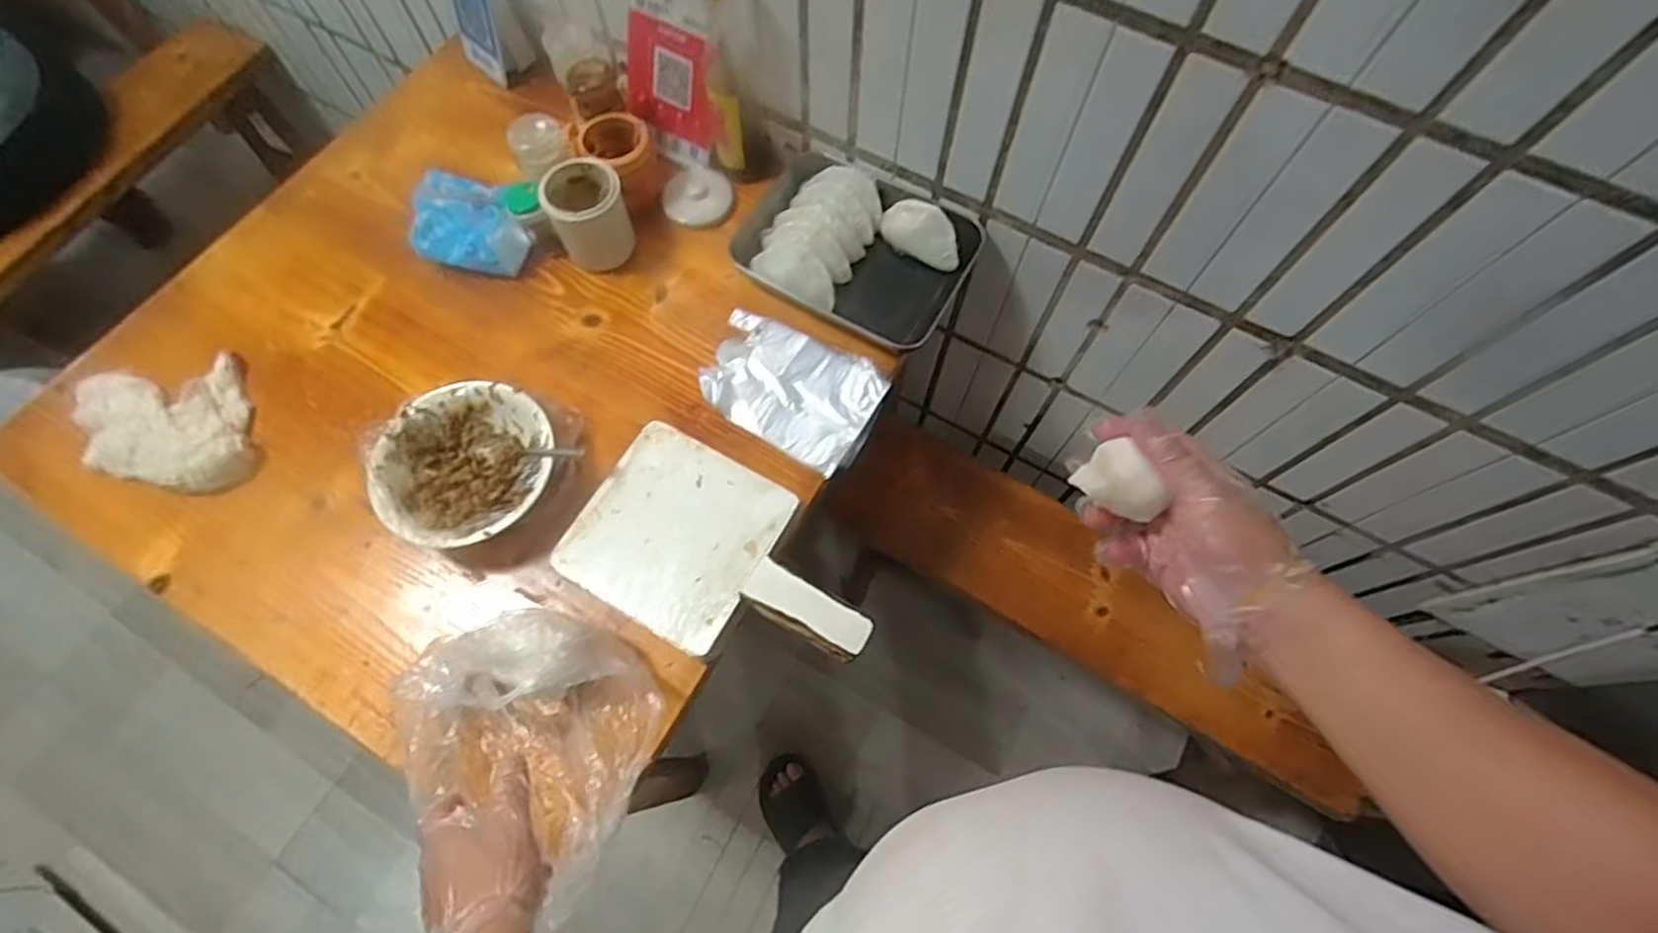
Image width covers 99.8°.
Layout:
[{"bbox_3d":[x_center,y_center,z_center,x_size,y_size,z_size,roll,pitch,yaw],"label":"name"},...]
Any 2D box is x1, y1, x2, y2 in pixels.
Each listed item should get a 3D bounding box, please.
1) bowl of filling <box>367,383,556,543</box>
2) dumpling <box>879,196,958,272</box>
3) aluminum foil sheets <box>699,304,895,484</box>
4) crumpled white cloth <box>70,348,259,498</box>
[{"bbox_3d":[-0.359,0.001,0.703,0.163,0.057,0.165,0,68,-1],"label":"bowl of filling"},{"bbox_3d":[0.111,-0.275,0.821,0.103,0.063,0.038,33,71,12],"label":"dumpling"},{"bbox_3d":[-0.042,-0.087,0.769,0.196,0.013,0.132,30,70,11],"label":"aluminum foil sheets"},{"bbox_3d":[-0.694,-0.042,0.733,0.147,0.028,0.187,-26,71,-11],"label":"crumpled white cloth"}]

